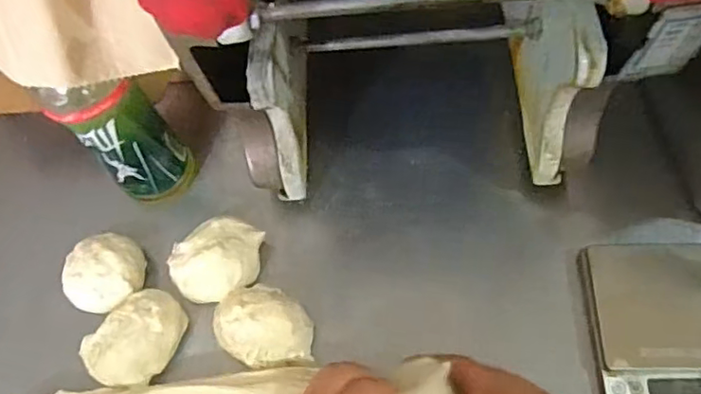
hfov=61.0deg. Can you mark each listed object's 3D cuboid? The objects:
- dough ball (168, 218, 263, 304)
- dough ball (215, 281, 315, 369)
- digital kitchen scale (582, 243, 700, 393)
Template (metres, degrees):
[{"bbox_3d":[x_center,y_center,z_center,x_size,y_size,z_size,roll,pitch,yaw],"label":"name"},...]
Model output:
[{"bbox_3d":[-0.113,0.056,0.517,0.078,0.040,0.064,-25,70,-9],"label":"dough ball"},{"bbox_3d":[-0.071,0.107,0.487,0.083,0.046,0.060,37,73,14],"label":"dough ball"},{"bbox_3d":[0.245,0.097,0.468,0.104,0.020,0.124,0,68,0],"label":"digital kitchen scale"}]

